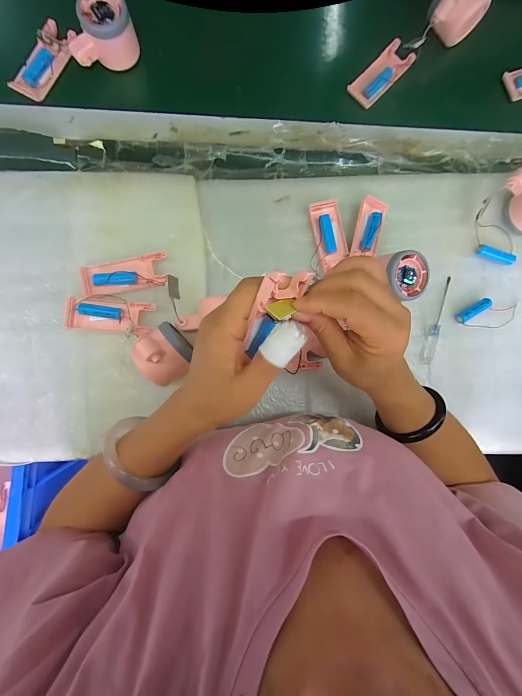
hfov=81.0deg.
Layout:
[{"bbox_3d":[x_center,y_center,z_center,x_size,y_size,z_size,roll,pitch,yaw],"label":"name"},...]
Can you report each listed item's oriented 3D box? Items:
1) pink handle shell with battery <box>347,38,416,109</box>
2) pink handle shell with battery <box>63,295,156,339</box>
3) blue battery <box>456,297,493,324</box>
[{"bbox_3d":[0.165,-0.377,0.418,0.041,0.014,0.100,44,85,0],"label":"pink handle shell with battery"},{"bbox_3d":[-0.183,-0.039,0.371,0.101,0.016,0.045,10,86,-3],"label":"pink handle shell with battery"},{"bbox_3d":[0.283,-0.049,0.405,0.051,0.014,0.014,-29,89,-5],"label":"blue battery"}]

